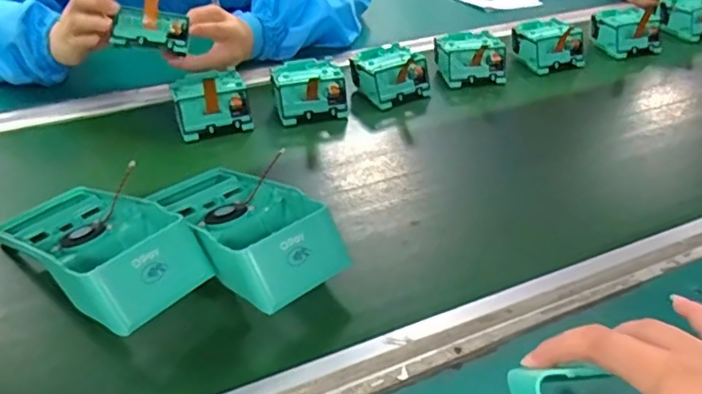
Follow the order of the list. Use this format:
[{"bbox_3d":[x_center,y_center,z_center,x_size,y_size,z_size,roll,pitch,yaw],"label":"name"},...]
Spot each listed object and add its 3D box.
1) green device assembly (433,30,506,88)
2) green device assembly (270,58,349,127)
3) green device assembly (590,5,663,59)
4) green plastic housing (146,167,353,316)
[{"bbox_3d":[0.144,-0.171,0.709,0.079,0.044,0.074,-4,36,-6],"label":"green device assembly"},{"bbox_3d":[-0.047,-0.118,0.641,0.080,0.039,0.082,-5,36,-6],"label":"green device assembly"},{"bbox_3d":[0.366,-0.224,0.772,0.079,0.040,0.080,-18,39,-24],"label":"green device assembly"},{"bbox_3d":[-0.087,0.015,0.447,0.083,0.050,0.185,-27,43,-32],"label":"green plastic housing"}]

